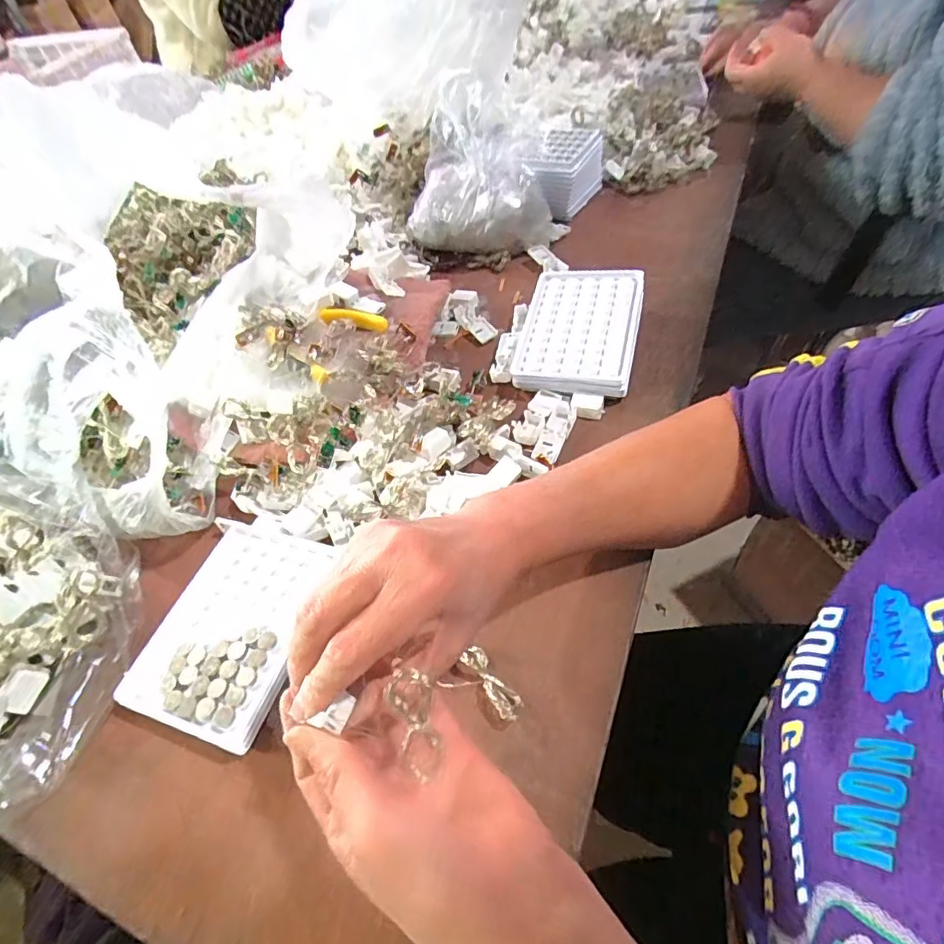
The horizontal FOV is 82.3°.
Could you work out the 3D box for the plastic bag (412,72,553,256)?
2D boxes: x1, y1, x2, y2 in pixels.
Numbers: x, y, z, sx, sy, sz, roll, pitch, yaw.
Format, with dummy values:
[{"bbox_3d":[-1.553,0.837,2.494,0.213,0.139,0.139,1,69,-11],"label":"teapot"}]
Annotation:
[{"bbox_3d":[0.002,-0.315,0.568,0.158,0.133,0.093,-1,53,10],"label":"plastic bag"}]

